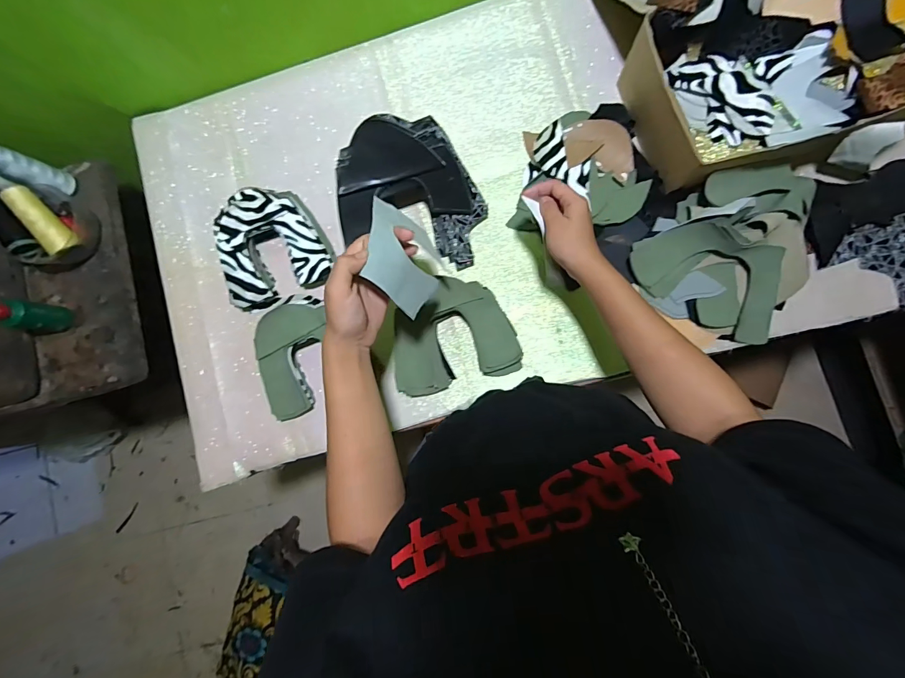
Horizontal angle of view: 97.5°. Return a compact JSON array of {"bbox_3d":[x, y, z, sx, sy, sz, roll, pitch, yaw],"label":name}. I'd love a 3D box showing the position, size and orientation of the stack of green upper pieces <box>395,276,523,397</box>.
[{"bbox_3d":[-0.003,-0.006,0.556,0.178,0.059,0.145,-15,83,5],"label":"stack of green upper pieces"}]

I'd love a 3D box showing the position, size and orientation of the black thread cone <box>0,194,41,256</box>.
[{"bbox_3d":[-0.679,-0.185,0.602,0.038,0.036,0.128,-31,99,3],"label":"black thread cone"}]

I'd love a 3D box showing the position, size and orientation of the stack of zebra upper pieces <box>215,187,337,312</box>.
[{"bbox_3d":[-0.269,-0.138,0.590,0.163,0.066,0.146,-17,83,5],"label":"stack of zebra upper pieces"}]

